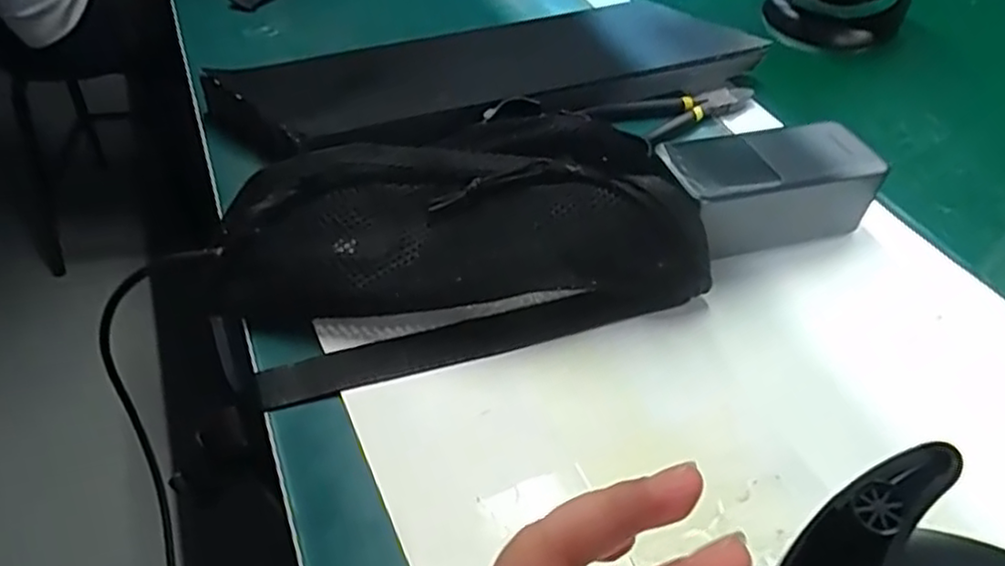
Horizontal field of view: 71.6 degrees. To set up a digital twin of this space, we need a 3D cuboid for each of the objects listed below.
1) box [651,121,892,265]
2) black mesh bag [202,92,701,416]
[{"bbox_3d":[0.150,-0.052,0.401,0.125,0.061,0.048,-14,49,-13],"label":"box"},{"bbox_3d":[-0.030,-0.028,0.374,0.249,0.064,0.130,-13,49,-13],"label":"black mesh bag"}]

